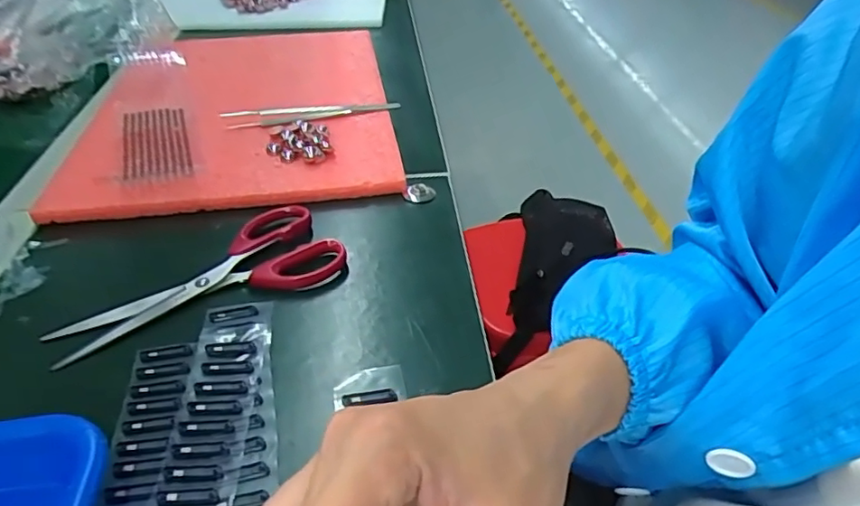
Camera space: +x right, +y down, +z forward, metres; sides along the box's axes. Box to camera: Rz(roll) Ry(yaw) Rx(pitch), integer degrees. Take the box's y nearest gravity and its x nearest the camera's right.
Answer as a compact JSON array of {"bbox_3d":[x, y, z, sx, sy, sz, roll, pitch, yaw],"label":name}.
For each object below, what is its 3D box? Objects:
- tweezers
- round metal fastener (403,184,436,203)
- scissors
[{"bbox_3d":[-0.101,-0.123,0.515,0.152,0.013,0.024,-10,41,-12],"label":"tweezers"},{"bbox_3d":[-0.007,-0.045,0.444,0.023,0.007,0.015,-8,40,-9],"label":"round metal fastener"},{"bbox_3d":[-0.142,0.015,0.364,0.169,0.010,0.076,-22,44,-24],"label":"scissors"}]

